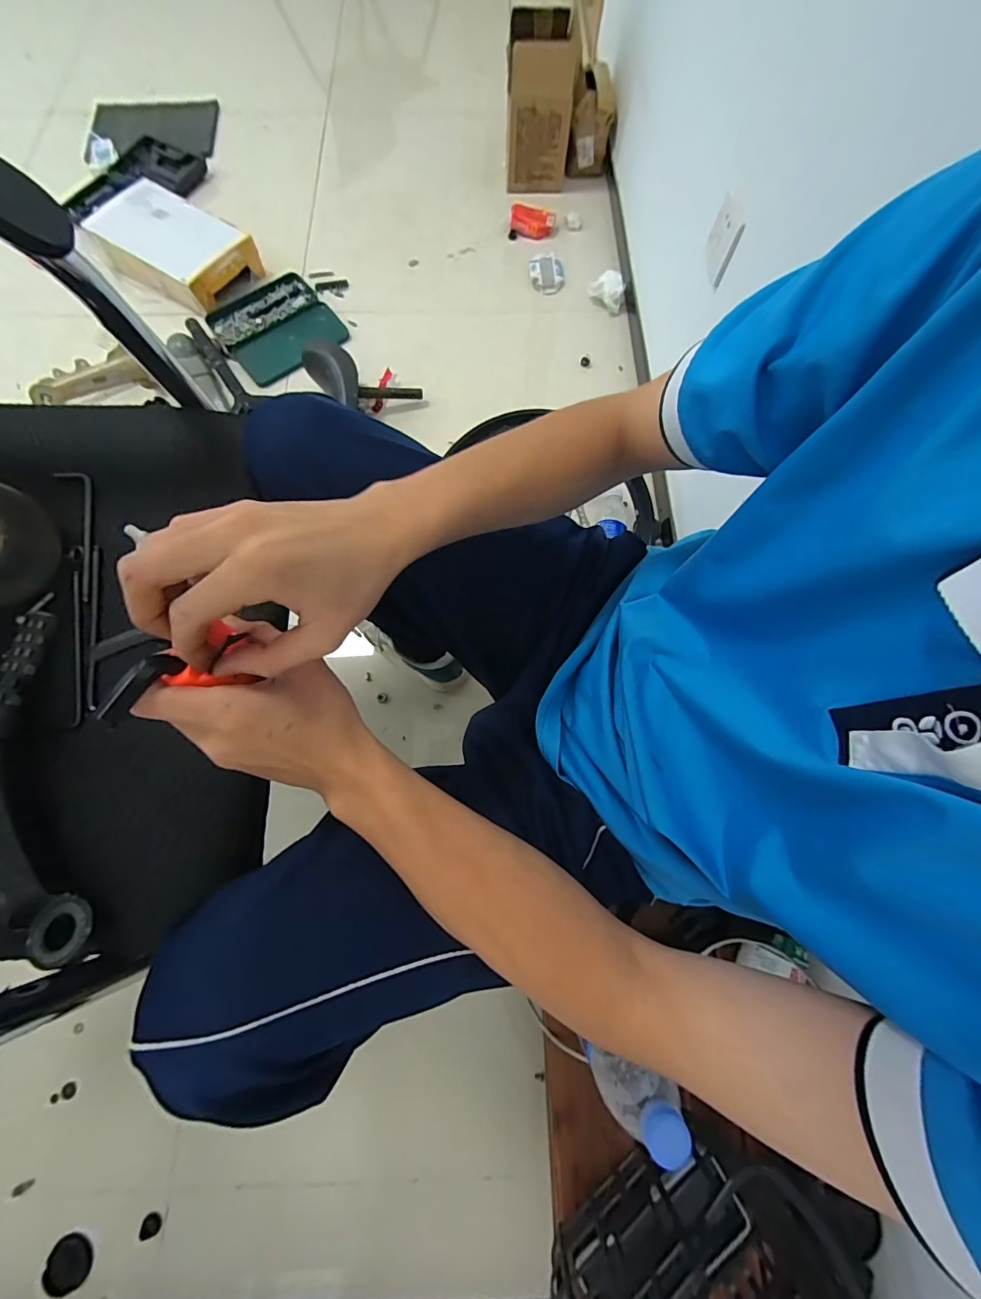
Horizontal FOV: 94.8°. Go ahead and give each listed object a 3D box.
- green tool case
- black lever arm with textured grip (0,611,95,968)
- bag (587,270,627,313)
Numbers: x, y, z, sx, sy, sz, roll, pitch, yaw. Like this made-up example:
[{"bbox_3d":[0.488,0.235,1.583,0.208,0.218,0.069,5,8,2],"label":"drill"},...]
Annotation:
[{"bbox_3d":[-0.494,-0.753,1.055,0.251,0.038,0.273,-40,78,-10],"label":"green tool case"},{"bbox_3d":[-0.336,0.090,0.319,0.051,0.031,0.252,-20,74,-7],"label":"black lever arm with textured grip"},{"bbox_3d":[0.269,-0.833,1.049,0.085,0.054,0.063,14,75,4],"label":"bag"}]

